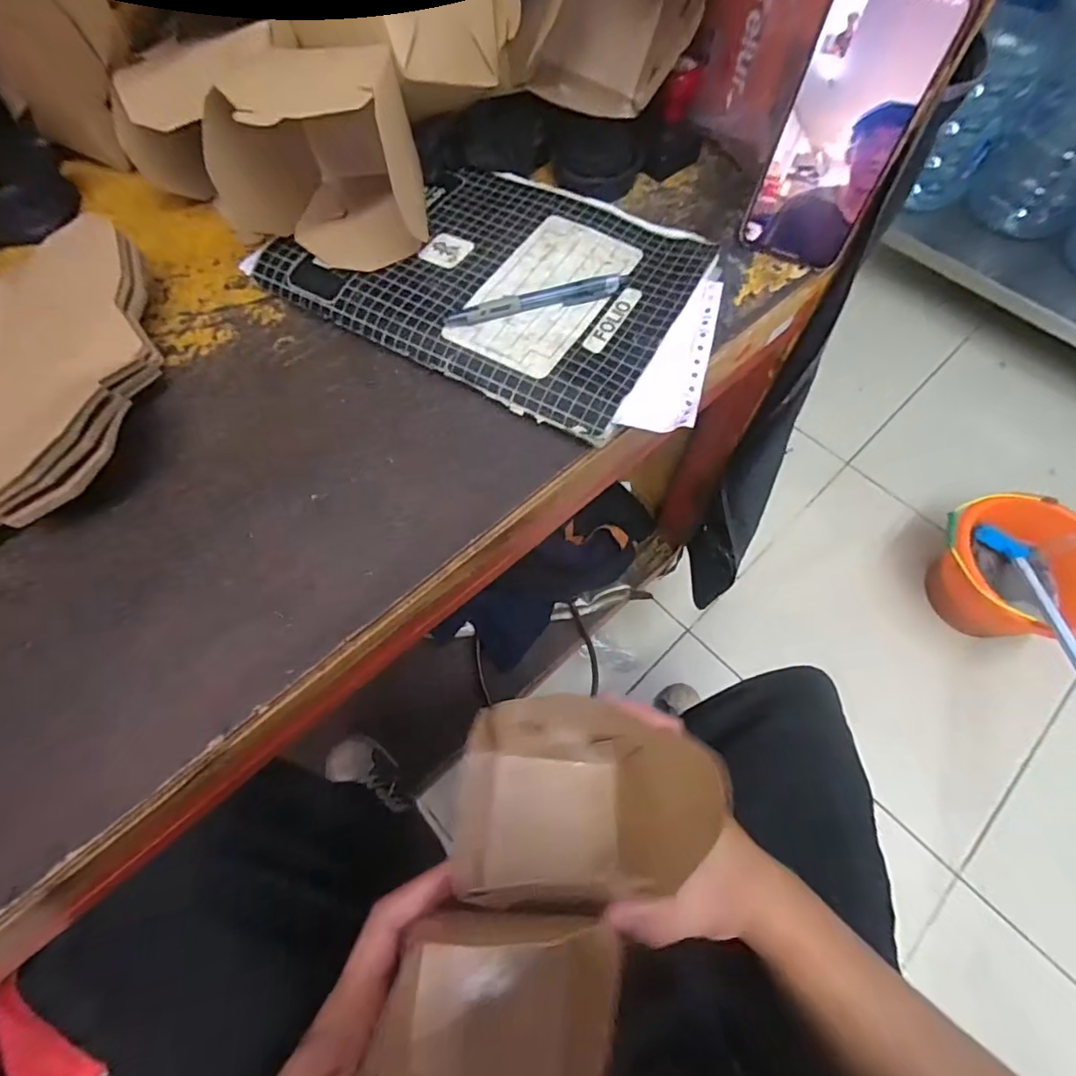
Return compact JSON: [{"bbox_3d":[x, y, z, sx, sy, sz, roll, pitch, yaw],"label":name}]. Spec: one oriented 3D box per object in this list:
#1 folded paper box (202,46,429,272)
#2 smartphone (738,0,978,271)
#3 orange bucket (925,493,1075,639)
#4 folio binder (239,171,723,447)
[{"bbox_3d":[-0.156,-0.275,0.388,0.128,0.106,0.120,-7,64,-3],"label":"folded paper box"},{"bbox_3d":[0.205,-0.271,0.370,0.082,0.161,0.013,27,59,12],"label":"smartphone"},{"bbox_3d":[0.911,0.075,1.068,0.264,0.218,0.271,0,64,0],"label":"orange bucket"},{"bbox_3d":[-0.019,-0.203,0.415,0.333,0.018,0.207,29,68,13],"label":"folio binder"}]

